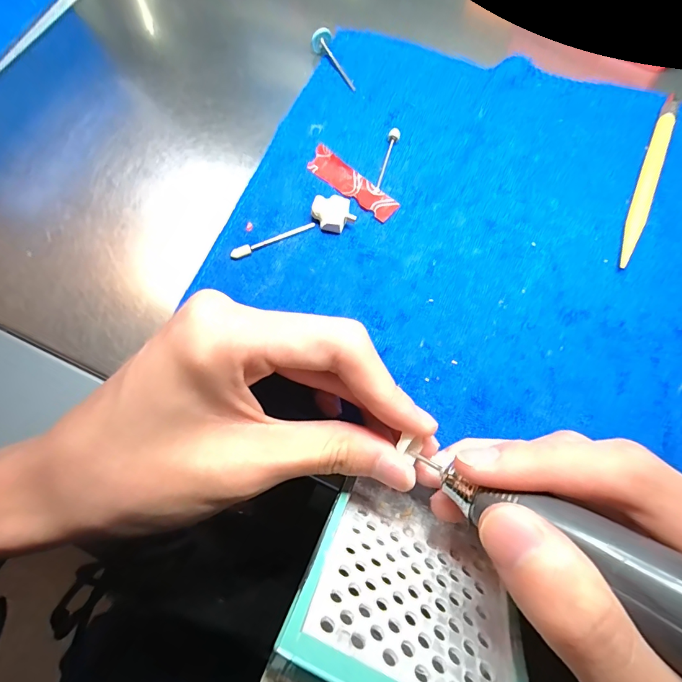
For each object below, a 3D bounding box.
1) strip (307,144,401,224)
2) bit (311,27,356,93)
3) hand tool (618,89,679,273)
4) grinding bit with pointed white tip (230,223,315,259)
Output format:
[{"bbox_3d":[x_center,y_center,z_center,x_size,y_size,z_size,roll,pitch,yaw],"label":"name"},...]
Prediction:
[{"bbox_3d":[0.007,-0.090,0.229,0.058,0.007,0.017,40,75,13],"label":"strip"},{"bbox_3d":[-0.006,-0.181,0.259,0.014,0.013,0.044,-20,71,-7],"label":"bit"},{"bbox_3d":[0.176,-0.094,0.230,0.010,0.005,0.130,26,72,9],"label":"hand tool"},{"bbox_3d":[-0.037,-0.055,0.220,0.047,0.004,0.005,-25,70,-8],"label":"grinding bit with pointed white tip"}]

